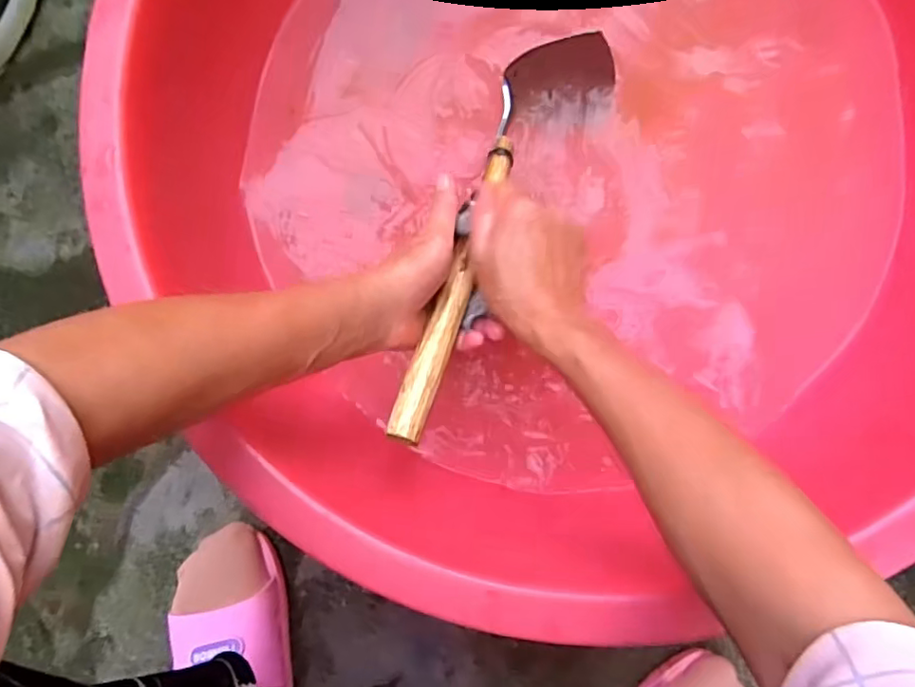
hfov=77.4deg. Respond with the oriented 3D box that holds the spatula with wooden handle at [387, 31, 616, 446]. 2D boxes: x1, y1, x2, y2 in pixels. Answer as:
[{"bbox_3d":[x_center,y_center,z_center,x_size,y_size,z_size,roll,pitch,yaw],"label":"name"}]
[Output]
[{"bbox_3d":[0.041,-0.096,0.436,0.086,0.052,0.363,19,70,1],"label":"spatula with wooden handle"}]

